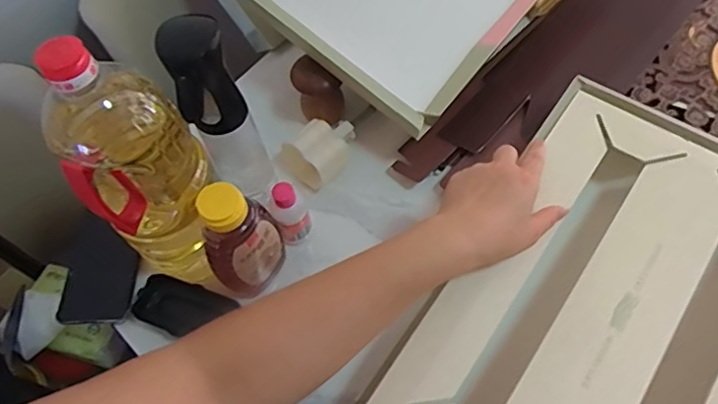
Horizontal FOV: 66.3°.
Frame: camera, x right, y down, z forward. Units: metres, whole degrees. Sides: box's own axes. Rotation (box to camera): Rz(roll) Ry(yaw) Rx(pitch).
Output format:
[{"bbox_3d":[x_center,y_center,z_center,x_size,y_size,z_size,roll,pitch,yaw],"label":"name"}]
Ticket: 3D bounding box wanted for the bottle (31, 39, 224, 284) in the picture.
[{"bbox_3d":[-0.188,-0.025,0.489,0.107,0.270,0.106,-40,67,-16],"label":"bottle"}]

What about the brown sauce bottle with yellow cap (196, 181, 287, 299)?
[{"bbox_3d":[-0.111,0.040,0.532,0.063,0.149,0.060,-10,62,-2],"label":"brown sauce bottle with yellow cap"}]

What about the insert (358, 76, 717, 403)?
[{"bbox_3d":[0.222,0.095,0.464,0.274,0.045,0.409,32,69,19],"label":"insert"}]

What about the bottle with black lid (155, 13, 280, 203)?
[{"bbox_3d":[-0.131,-0.077,0.536,0.058,0.229,0.060,-23,63,-9],"label":"bottle with black lid"}]

